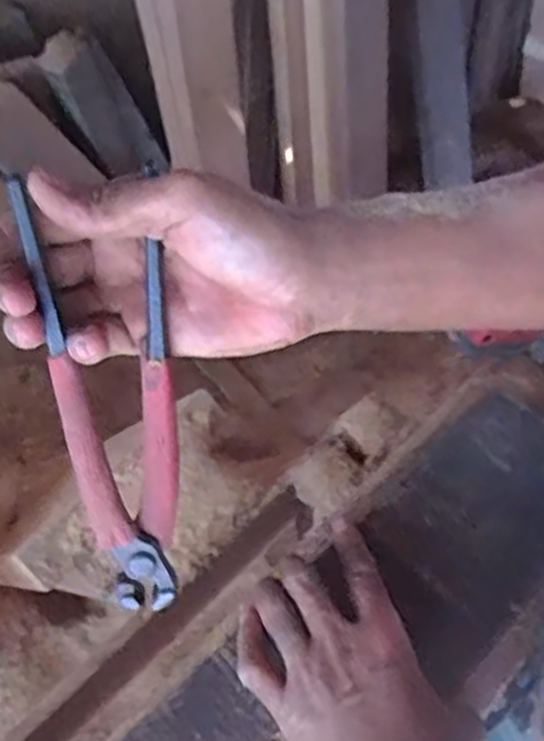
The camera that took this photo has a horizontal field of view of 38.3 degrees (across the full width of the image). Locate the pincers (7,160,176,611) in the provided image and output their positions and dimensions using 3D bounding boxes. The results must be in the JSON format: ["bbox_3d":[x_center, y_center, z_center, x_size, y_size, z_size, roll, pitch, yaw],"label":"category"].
[{"bbox_3d":[-0.072,0.016,0.369,0.054,0.211,0.009,-12,21,-15],"label":"pincers"}]

